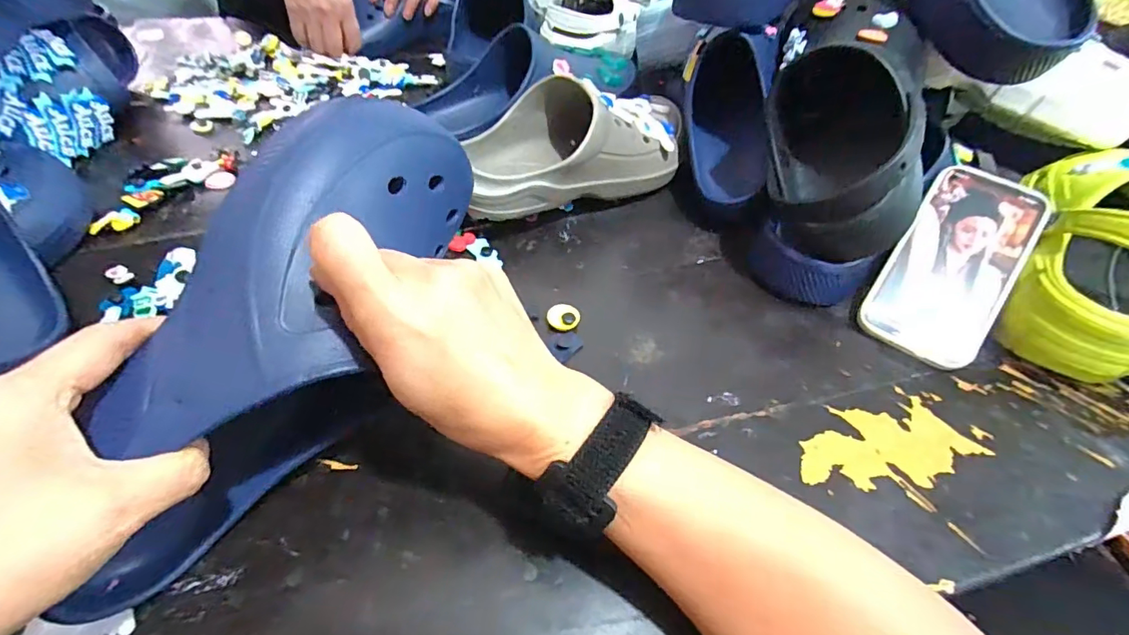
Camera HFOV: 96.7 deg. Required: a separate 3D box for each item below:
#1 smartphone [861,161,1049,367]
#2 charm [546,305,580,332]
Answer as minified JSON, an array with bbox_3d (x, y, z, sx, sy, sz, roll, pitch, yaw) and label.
[{"bbox_3d":[0.313,-0.045,0.403,0.083,0.008,0.167,31,83,22],"label":"smartphone"},{"bbox_3d":[-0.001,0.000,0.389,0.023,0.012,0.021,2,48,-3],"label":"charm"}]

